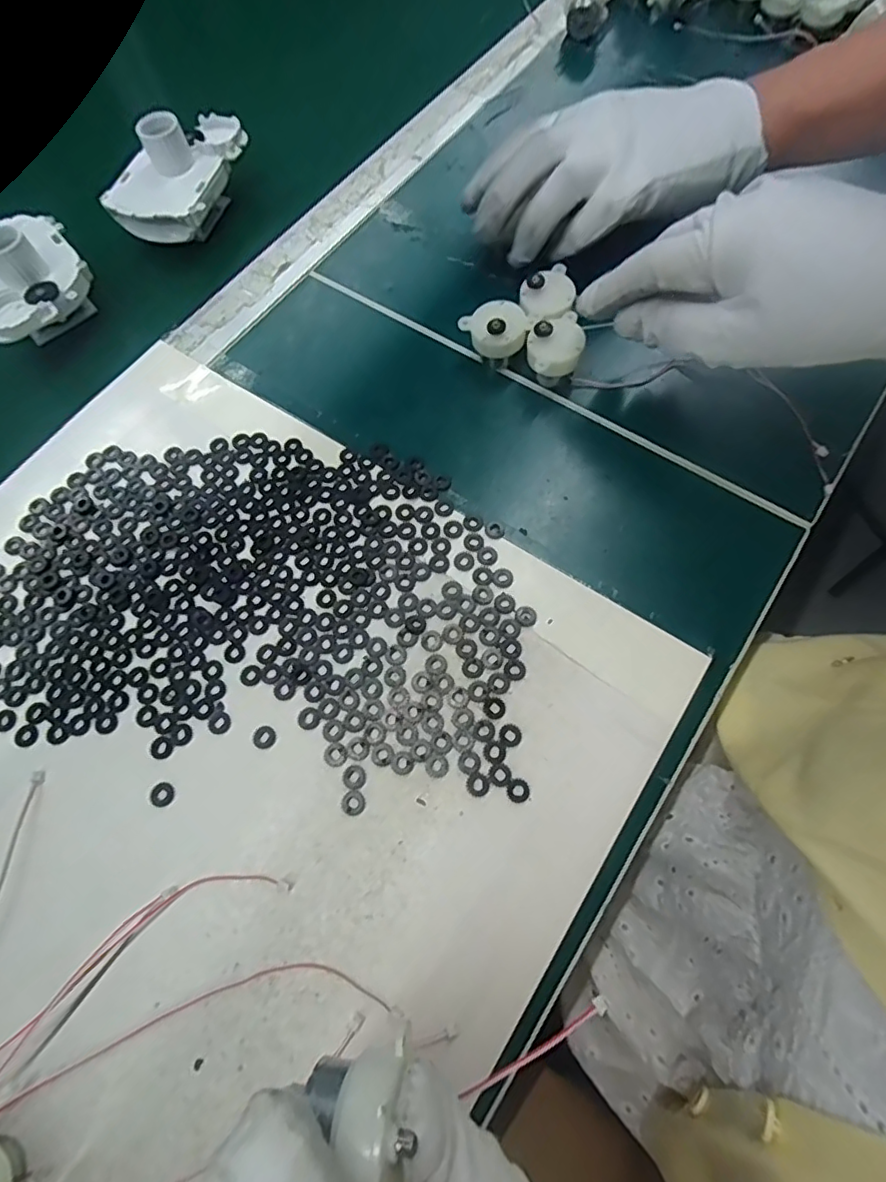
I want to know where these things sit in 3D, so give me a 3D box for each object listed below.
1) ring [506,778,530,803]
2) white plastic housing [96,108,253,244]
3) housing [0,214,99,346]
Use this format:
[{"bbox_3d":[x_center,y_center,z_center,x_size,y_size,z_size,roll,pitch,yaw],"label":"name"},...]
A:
[{"bbox_3d":[0.034,0.089,0.252,0.010,0.004,0.010,-1,68,2],"label":"ring"},{"bbox_3d":[-0.183,-0.289,0.391,0.065,0.053,0.103,20,70,10],"label":"white plastic housing"},{"bbox_3d":[-0.260,-0.193,0.355,0.071,0.051,0.098,-37,71,-12],"label":"housing"}]

